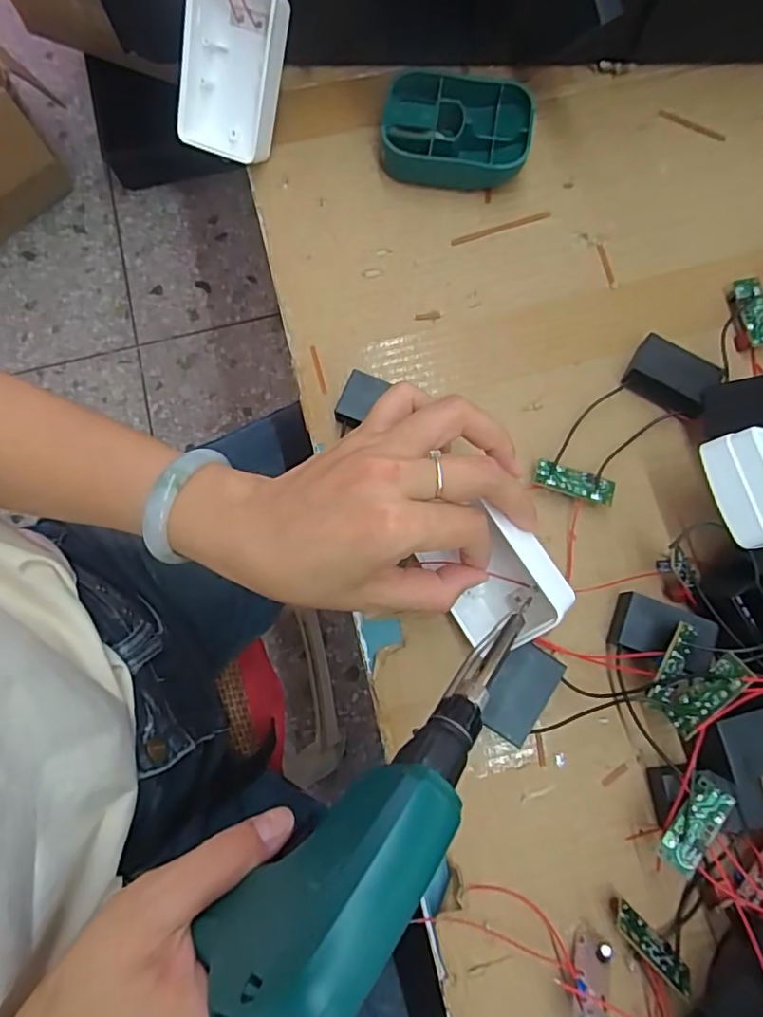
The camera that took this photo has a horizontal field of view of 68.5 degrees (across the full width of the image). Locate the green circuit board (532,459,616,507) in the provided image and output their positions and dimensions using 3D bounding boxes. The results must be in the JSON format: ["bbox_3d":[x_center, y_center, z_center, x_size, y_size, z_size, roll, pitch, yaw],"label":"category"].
[{"bbox_3d":[0.109,-0.014,0.321,0.045,0.011,0.016,17,78,5],"label":"green circuit board"}]

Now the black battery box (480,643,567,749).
[{"bbox_3d":[0.070,0.095,0.292,0.031,0.020,0.047,34,79,8],"label":"black battery box"}]

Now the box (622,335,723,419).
[{"bbox_3d":[0.170,-0.077,0.330,0.047,0.017,0.033,30,79,7],"label":"box"}]

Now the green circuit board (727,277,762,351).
[{"bbox_3d":[0.225,-0.119,0.342,0.018,0.014,0.043,-4,77,0],"label":"green circuit board"}]

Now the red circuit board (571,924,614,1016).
[{"bbox_3d":[0.097,0.221,0.258,0.018,0.015,0.045,11,41,3],"label":"red circuit board"}]

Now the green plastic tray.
[{"bbox_3d":[0.048,-0.244,0.364,0.092,0.025,0.066,7,77,2],"label":"green plastic tray"}]

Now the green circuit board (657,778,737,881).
[{"bbox_3d":[0.147,0.148,0.262,0.046,0.004,0.016,-39,57,-22],"label":"green circuit board"}]

